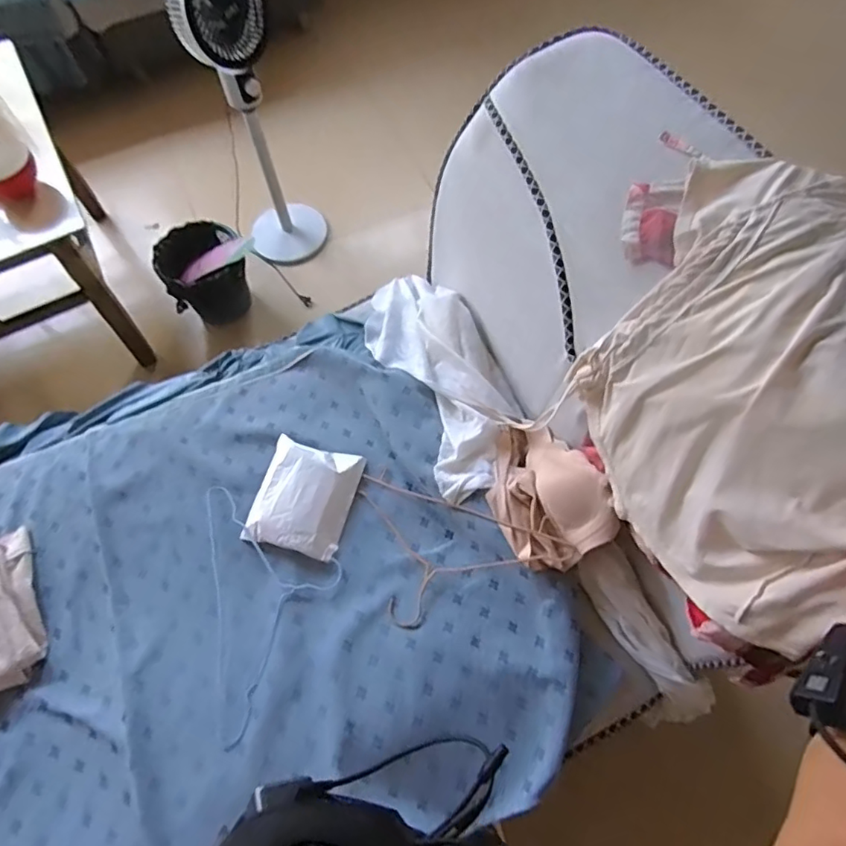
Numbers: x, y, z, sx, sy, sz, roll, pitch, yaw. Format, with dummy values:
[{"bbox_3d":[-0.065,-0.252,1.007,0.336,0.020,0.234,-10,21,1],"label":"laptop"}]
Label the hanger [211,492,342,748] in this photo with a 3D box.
[{"bbox_3d":[-0.238,0.276,0.897,0.207,0.012,0.401,-12,66,-4],"label":"hanger"}]

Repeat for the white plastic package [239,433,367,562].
[{"bbox_3d":[-0.207,0.128,0.956,0.164,0.027,0.185,13,67,7],"label":"white plastic package"}]

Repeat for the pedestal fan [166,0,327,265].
[{"bbox_3d":[-0.471,-0.835,1.546,0.229,0.849,0.249,-16,65,-5],"label":"pedestal fan"}]

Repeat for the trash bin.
[{"bbox_3d":[-0.655,-0.455,1.691,0.239,0.249,0.234,-1,64,2],"label":"trash bin"}]

